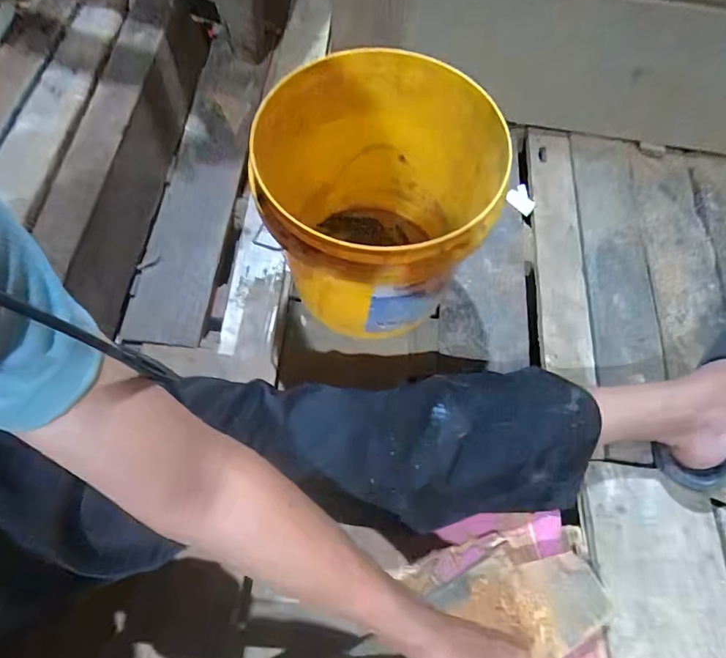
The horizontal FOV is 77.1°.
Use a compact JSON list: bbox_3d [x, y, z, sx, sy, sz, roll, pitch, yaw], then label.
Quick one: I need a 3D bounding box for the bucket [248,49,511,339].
[{"bbox_3d":[-0.001,-0.140,0.571,0.305,0.276,0.260,9,65,5],"label":"bucket"}]

